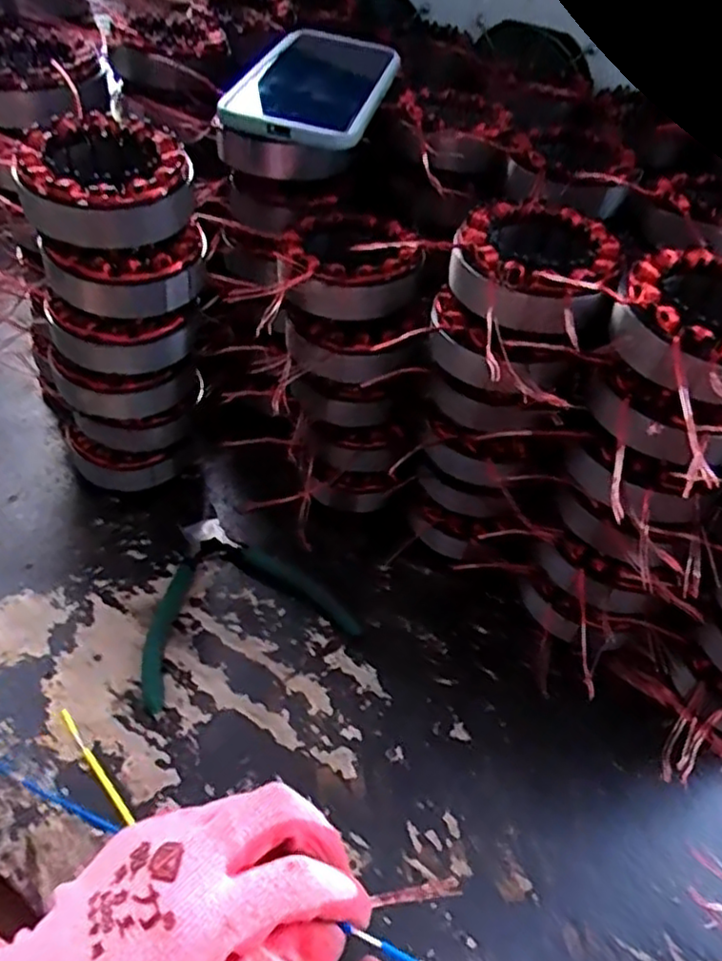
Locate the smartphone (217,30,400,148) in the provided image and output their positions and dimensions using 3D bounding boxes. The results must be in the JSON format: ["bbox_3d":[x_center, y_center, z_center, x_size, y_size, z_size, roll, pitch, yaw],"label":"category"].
[{"bbox_3d":[-0.028,-0.257,0.429,0.086,0.012,0.176,10,49,4],"label":"smartphone"}]

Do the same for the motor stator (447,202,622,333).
[{"bbox_3d":[0.088,-0.112,0.342,0.081,0.033,0.094,10,48,3],"label":"motor stator"}]

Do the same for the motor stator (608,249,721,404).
[{"bbox_3d":[0.162,-0.071,0.312,0.081,0.029,0.093,39,55,25],"label":"motor stator"}]

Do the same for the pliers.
[{"bbox_3d":[-0.085,0.072,0.436,0.135,0.010,0.120,-16,52,-19],"label":"pliers"}]

